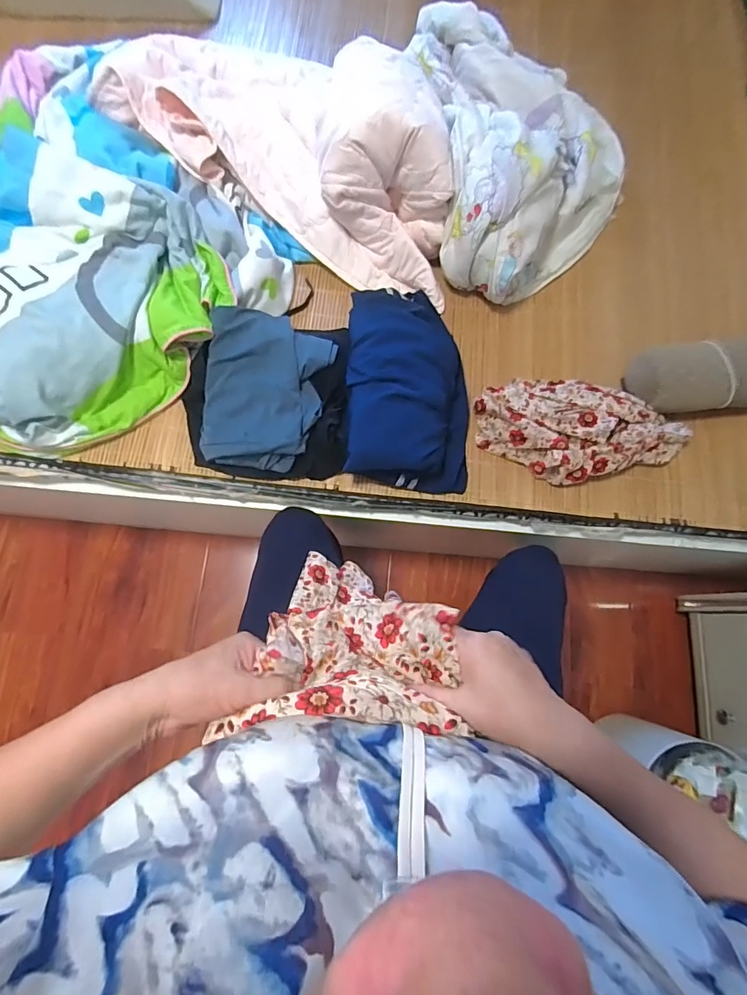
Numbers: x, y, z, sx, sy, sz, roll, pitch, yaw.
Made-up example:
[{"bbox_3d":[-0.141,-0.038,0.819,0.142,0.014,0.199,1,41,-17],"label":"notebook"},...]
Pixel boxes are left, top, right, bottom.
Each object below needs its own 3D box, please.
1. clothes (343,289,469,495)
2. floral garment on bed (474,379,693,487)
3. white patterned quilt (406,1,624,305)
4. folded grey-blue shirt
[{"bbox_3d":[0.059,-0.196,0.740,0.198,0.084,0.355,2,77,-1],"label":"clothes"},{"bbox_3d":[0.339,-0.119,0.748,0.332,0.055,0.183,-5,77,-3],"label":"floral garment on bed"},{"bbox_3d":[0.279,-0.643,0.839,0.374,0.198,0.570,-8,77,-3],"label":"white patterned quilt"},{"bbox_3d":[-0.172,-0.177,0.740,0.198,0.041,0.261,6,77,0],"label":"folded grey-blue shirt"}]

